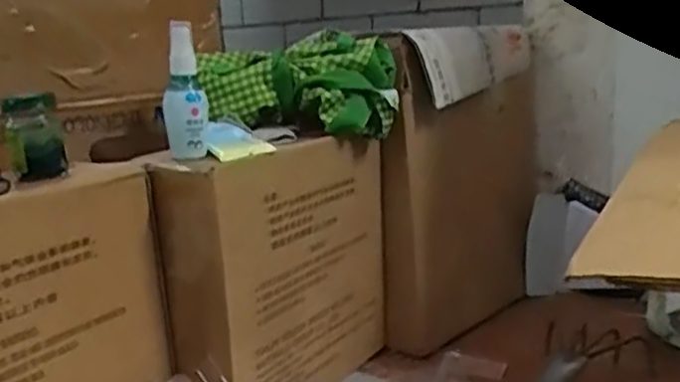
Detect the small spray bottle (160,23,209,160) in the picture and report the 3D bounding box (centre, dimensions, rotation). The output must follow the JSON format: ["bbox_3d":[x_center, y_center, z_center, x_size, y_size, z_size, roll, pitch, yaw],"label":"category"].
[{"bbox_3d":[-0.139,-0.086,0.629,0.036,0.120,0.032,-6,13,-13],"label":"small spray bottle"}]

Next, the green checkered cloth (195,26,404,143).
[{"bbox_3d":[-0.041,-0.113,0.771,0.202,0.095,0.100,0,12,14],"label":"green checkered cloth"}]

